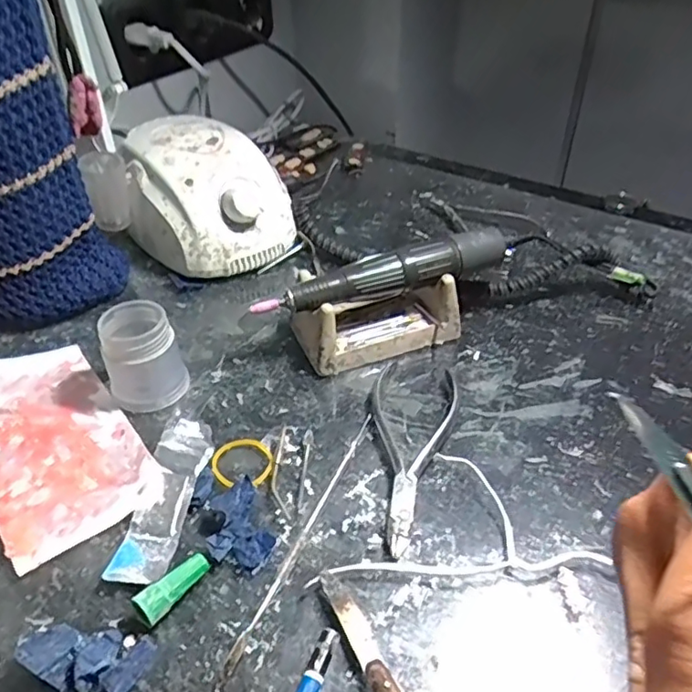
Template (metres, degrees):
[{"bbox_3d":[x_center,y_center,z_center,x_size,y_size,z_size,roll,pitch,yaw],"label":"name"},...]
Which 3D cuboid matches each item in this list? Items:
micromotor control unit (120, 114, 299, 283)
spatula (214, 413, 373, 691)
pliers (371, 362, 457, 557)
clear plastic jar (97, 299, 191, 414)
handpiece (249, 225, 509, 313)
[{"bbox_3d":[-0.114,-0.117,0.466,0.104,0.084,0.137,-29,48,-30],"label":"micromotor control unit"},{"bbox_3d":[-0.018,0.084,0.278,0.006,0.007,0.153,16,43,18],"label":"spatula"},{"bbox_3d":[0.027,0.051,0.316,0.045,0.010,0.124,13,42,16],"label":"pliers"},{"bbox_3d":[-0.116,0.006,0.340,0.041,0.050,0.039,0,40,0],"label":"clear plastic jar"},{"bbox_3d":[0.027,-0.046,0.366,0.165,0.024,0.022,-14,42,-16],"label":"handpiece"}]

